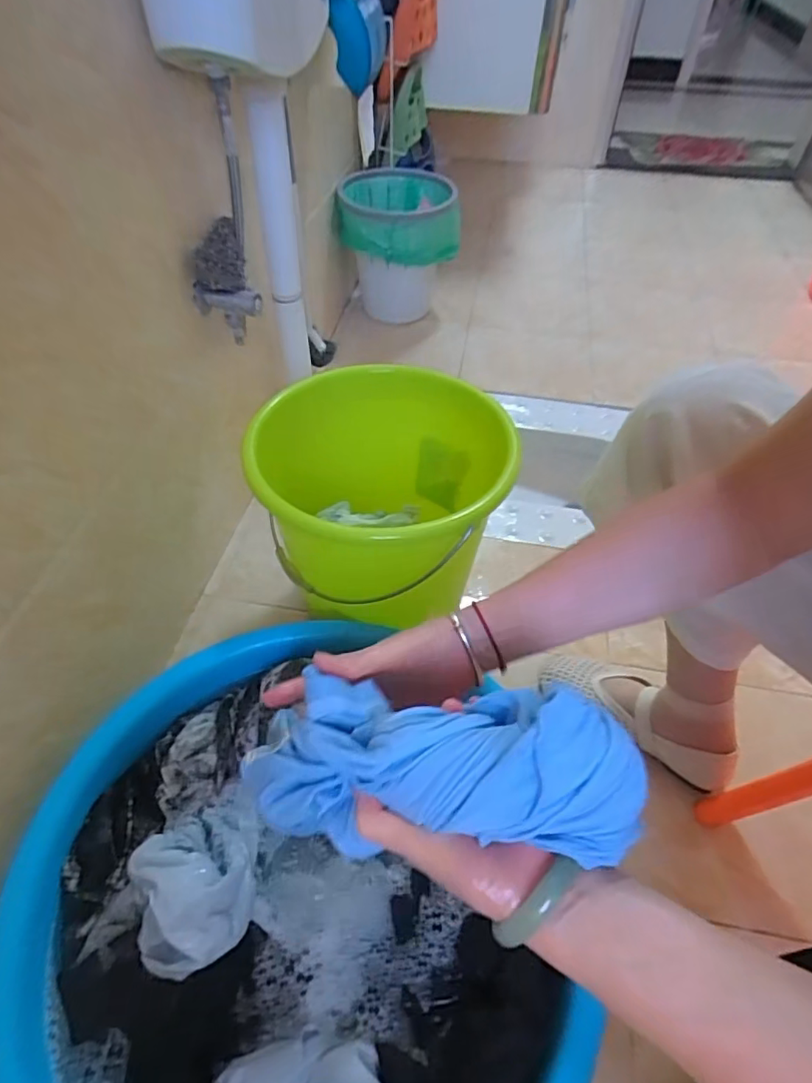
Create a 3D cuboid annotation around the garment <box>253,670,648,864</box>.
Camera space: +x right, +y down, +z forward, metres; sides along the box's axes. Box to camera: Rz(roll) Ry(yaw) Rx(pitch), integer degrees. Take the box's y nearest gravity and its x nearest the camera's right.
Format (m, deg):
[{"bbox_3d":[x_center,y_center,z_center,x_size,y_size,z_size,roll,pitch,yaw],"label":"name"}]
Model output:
[{"bbox_3d":[0.011,0.126,0.326,0.226,0.060,0.082,-7,44,23],"label":"garment"}]

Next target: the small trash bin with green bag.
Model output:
[{"bbox_3d":[-0.015,-0.701,1.339,0.262,0.270,0.334,-2,48,-2],"label":"small trash bin with green bag"}]

